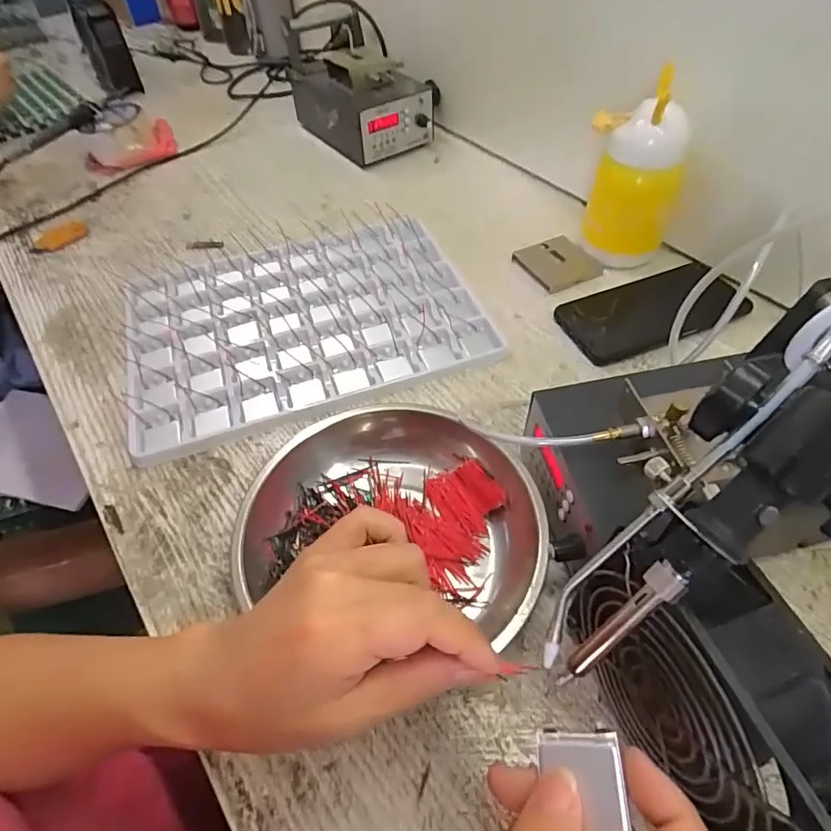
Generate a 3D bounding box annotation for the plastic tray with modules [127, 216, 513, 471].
[{"bbox_3d":[-0.105,-0.091,0.480,0.306,0.015,0.227,-17,53,-11],"label":"plastic tray with modules"}]

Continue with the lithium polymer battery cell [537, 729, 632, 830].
[{"bbox_3d":[0.059,0.129,0.185,0.029,0.004,0.029,-18,50,25],"label":"lithium polymer battery cell"}]

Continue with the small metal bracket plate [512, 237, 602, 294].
[{"bbox_3d":[0.144,-0.155,0.526,0.064,0.009,0.070,-23,55,-15],"label":"small metal bracket plate"}]

